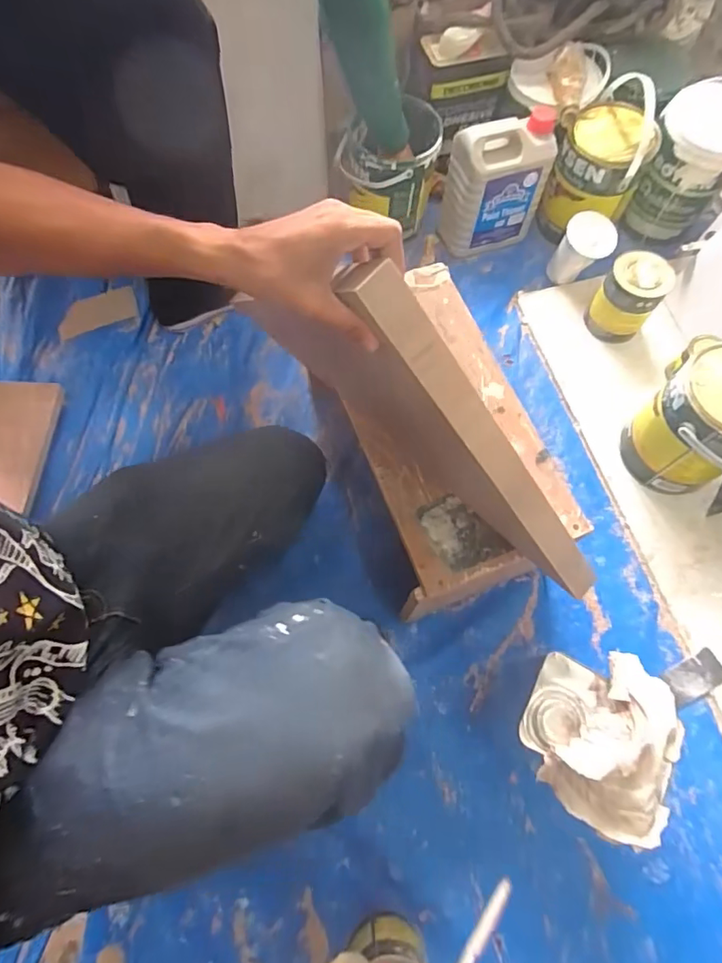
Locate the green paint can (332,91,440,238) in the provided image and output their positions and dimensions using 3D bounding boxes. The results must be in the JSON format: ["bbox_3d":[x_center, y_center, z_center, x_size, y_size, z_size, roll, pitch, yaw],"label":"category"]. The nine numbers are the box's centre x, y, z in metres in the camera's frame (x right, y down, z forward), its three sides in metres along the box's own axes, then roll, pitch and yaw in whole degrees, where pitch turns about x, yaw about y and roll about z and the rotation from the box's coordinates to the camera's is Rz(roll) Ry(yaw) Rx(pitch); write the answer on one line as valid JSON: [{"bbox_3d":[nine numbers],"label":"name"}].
[{"bbox_3d":[0.066,-0.604,0.999,0.180,0.164,0.167,0,69,0],"label":"green paint can"}]

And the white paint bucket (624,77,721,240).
[{"bbox_3d":[0.632,-0.611,0.996,0.168,0.197,0.191,31,72,12],"label":"white paint bucket"}]

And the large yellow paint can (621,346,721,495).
[{"bbox_3d":[0.542,-0.078,0.811,0.184,0.207,0.168,41,74,15],"label":"large yellow paint can"}]

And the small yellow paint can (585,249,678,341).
[{"bbox_3d":[0.487,-0.334,0.947,0.098,0.132,0.099,0,69,0],"label":"small yellow paint can"}]

